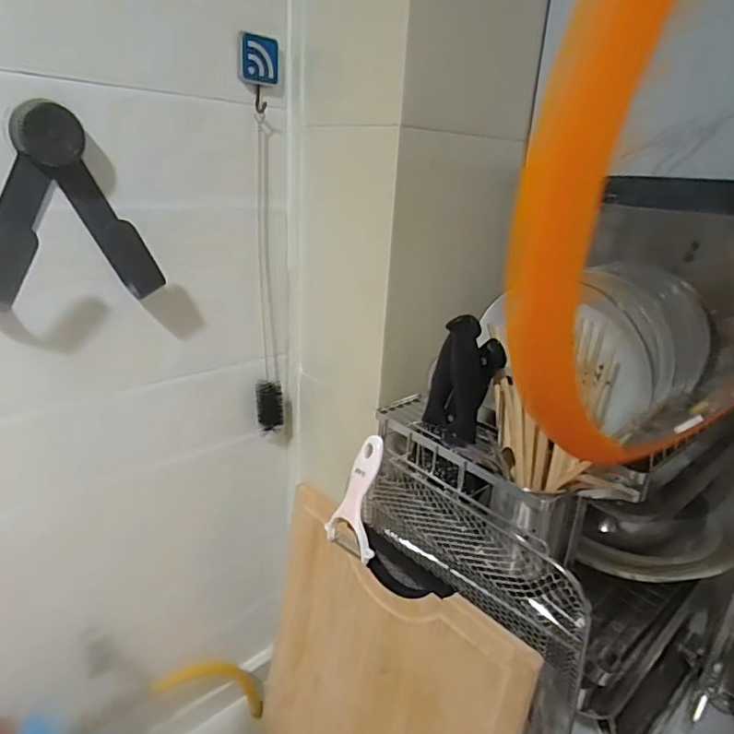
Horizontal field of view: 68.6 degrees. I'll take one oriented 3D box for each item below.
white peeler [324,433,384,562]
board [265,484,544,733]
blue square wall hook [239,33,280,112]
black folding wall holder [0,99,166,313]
[{"bbox_3d":[-0.009,0.133,0.561,0.019,0.123,0.069,13,0,-44],"label":"white peeler"},{"bbox_3d":[-0.010,0.391,0.593,0.020,0.439,0.326,-5,20,-41],"label":"board"},{"bbox_3d":[-0.115,-0.315,0.577,0.043,0.073,0.009,-11,31,-30],"label":"blue square wall hook"},{"bbox_3d":[-0.274,-0.143,0.483,0.044,0.158,0.161,18,24,34],"label":"black folding wall holder"}]

